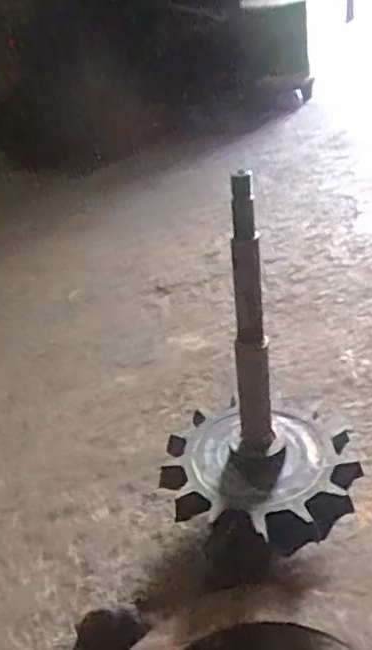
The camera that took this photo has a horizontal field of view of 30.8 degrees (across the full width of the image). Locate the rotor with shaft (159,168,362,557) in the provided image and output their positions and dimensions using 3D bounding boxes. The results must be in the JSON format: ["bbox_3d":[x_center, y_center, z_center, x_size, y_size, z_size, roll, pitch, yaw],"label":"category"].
[{"bbox_3d":[0.073,0.043,0.737,0.225,0.362,0.185,7,36,20],"label":"rotor with shaft"}]

